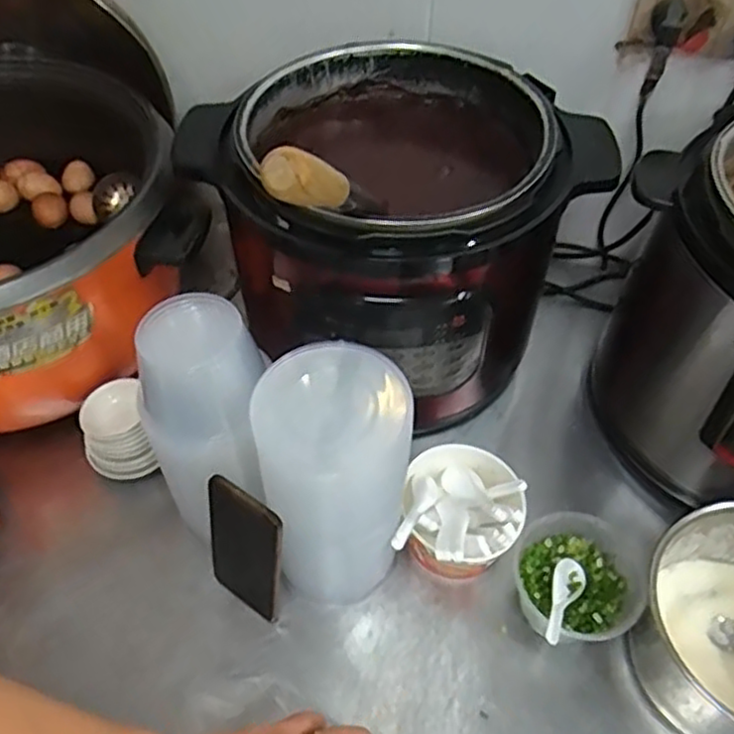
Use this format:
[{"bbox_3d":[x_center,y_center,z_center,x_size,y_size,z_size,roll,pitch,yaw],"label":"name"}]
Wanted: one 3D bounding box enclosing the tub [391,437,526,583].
[{"bbox_3d":[0.090,0.144,0.680,0.114,0.110,0.138,7,51,5],"label":"tub"}]

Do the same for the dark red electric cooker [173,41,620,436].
[{"bbox_3d":[0.020,-0.147,0.751,0.330,0.254,0.333,-38,60,-27],"label":"dark red electric cooker"}]

